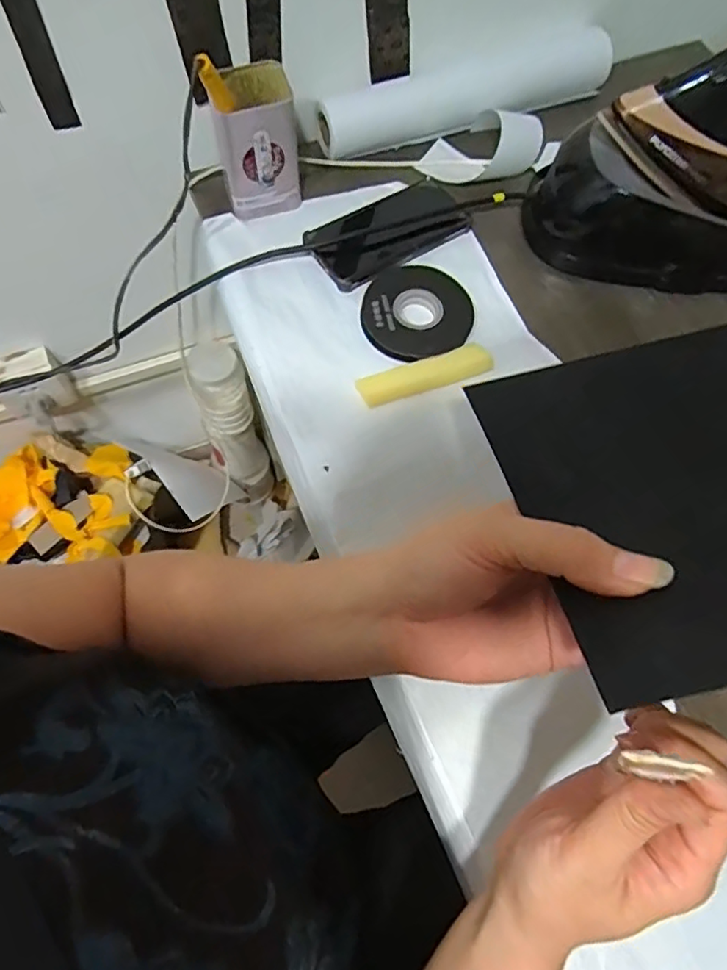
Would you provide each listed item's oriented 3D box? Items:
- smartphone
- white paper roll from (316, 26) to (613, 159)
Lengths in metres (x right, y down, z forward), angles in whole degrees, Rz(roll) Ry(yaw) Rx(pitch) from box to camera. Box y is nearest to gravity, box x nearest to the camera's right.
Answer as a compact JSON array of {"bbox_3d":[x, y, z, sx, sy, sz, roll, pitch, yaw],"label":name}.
[{"bbox_3d":[0.024,-0.260,0.588,0.160,0.009,0.082,-32,73,-15],"label":"smartphone"},{"bbox_3d":[0.123,-0.447,0.650,0.361,0.040,0.053,-21,71,-11],"label":"white paper roll"}]

